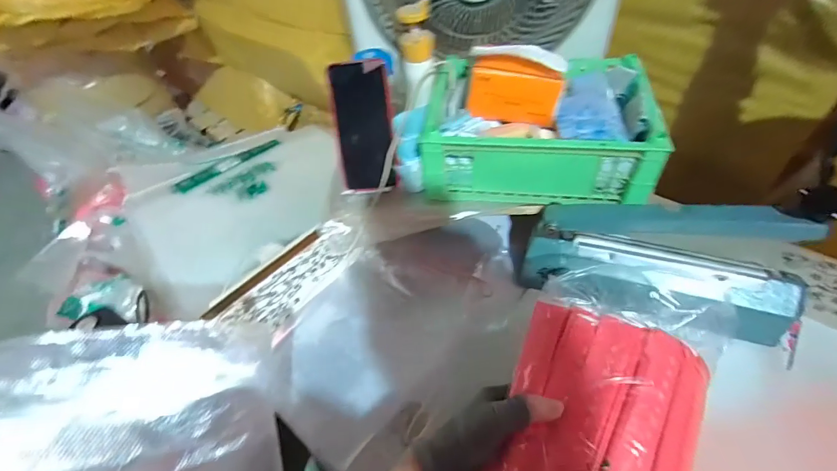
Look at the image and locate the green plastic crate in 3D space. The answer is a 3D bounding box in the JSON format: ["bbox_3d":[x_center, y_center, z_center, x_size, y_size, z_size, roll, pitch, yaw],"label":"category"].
[{"bbox_3d":[0.159,-0.148,0.552,0.279,0.108,0.207,7,49,9],"label":"green plastic crate"}]

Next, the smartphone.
[{"bbox_3d":[-0.071,-0.138,0.506,0.072,0.155,0.018,-3,16,7],"label":"smartphone"}]

